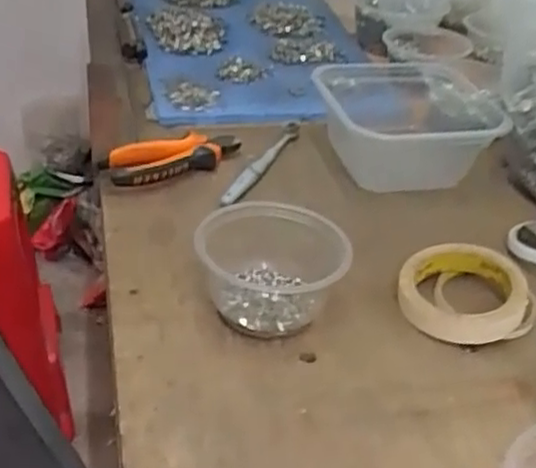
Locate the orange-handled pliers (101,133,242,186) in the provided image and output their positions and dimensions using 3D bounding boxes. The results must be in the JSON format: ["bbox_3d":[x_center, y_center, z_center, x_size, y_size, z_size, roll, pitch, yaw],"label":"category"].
[{"bbox_3d":[-0.089,-0.075,0.722,0.146,0.030,0.051,-17,41,-29],"label":"orange-handled pliers"}]

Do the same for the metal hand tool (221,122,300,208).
[{"bbox_3d":[-0.007,-0.076,0.744,0.021,0.014,0.189,18,37,17],"label":"metal hand tool"}]

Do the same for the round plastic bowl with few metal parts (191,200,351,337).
[{"bbox_3d":[0.001,0.029,0.561,0.118,0.062,0.103,3,35,-1],"label":"round plastic bowl with few metal parts"}]

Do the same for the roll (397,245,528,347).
[{"bbox_3d":[0.158,0.047,0.582,0.095,0.033,0.094,2,35,-2],"label":"roll"}]

